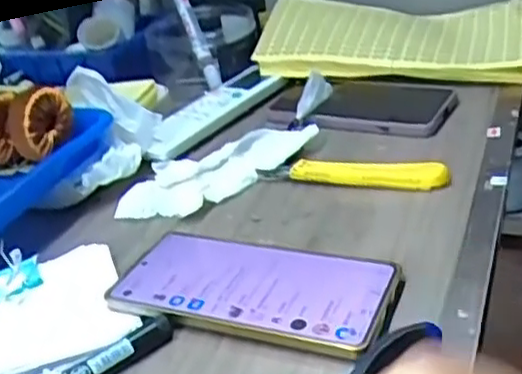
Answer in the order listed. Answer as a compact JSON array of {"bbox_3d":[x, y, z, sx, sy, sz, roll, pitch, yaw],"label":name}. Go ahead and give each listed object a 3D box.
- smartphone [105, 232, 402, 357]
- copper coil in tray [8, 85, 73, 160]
[{"bbox_3d":[-0.006,0.057,0.402,0.165,0.011,0.082,3,31,22],"label":"smartphone"},{"bbox_3d":[-0.173,-0.053,0.530,0.029,0.049,0.047,2,27,15],"label":"copper coil in tray"}]

